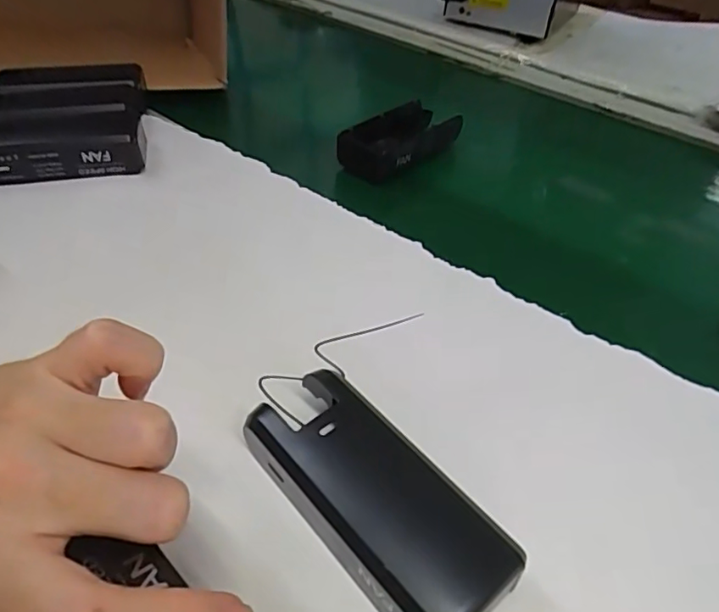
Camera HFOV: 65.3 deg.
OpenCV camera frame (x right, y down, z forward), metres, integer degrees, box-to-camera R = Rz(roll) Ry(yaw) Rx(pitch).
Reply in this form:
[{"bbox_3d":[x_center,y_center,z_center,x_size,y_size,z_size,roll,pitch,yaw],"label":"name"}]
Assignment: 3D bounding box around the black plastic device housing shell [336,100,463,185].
[{"bbox_3d":[0.033,-0.133,0.445,0.096,0.035,0.051,-32,54,-32],"label":"black plastic device housing shell"}]

